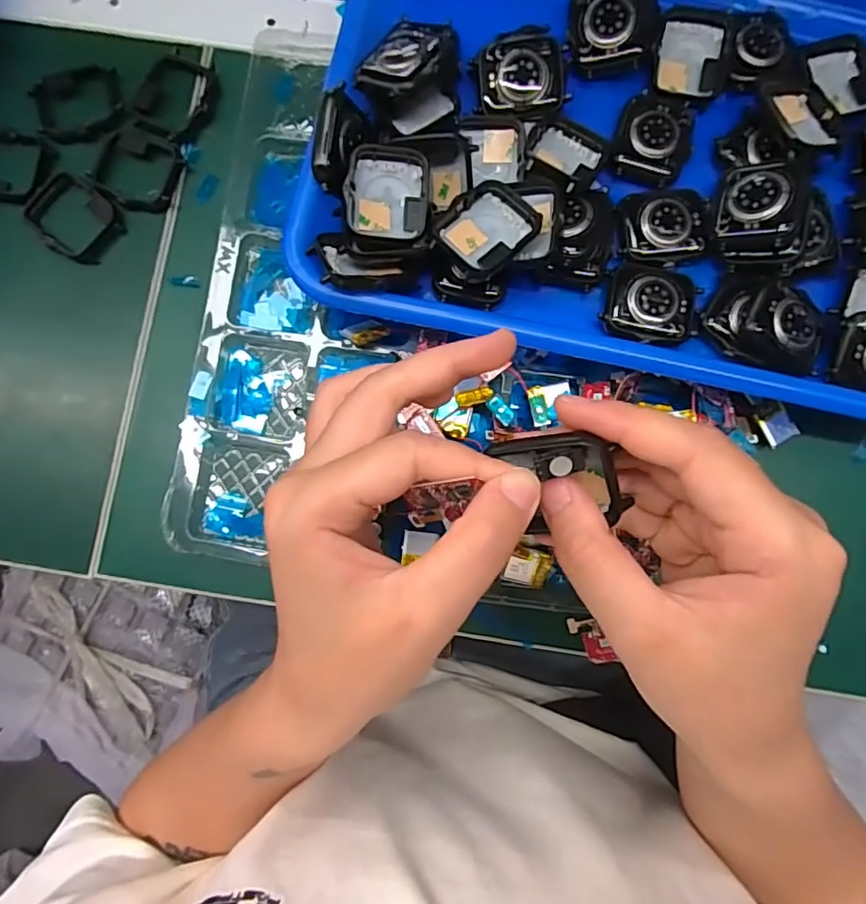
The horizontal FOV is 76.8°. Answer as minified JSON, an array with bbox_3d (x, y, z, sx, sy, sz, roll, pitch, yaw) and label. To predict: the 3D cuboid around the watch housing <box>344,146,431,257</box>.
[{"bbox_3d":[-0.020,-0.115,0.249,0.036,0.015,0.045,1,83,0],"label":"watch housing"}]

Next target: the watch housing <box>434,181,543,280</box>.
[{"bbox_3d":[0.024,-0.101,0.248,0.043,0.007,0.035,-42,79,-8],"label":"watch housing"}]

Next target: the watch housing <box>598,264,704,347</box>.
[{"bbox_3d":[0.106,-0.071,0.261,0.044,0.006,0.037,8,83,1],"label":"watch housing"}]

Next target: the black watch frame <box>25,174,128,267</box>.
[{"bbox_3d":[-0.189,-0.122,0.289,0.049,0.009,0.038,31,84,4],"label":"black watch frame"}]

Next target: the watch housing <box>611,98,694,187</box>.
[{"bbox_3d":[0.109,-0.155,0.271,0.036,0.007,0.043,16,83,2],"label":"watch housing"}]

